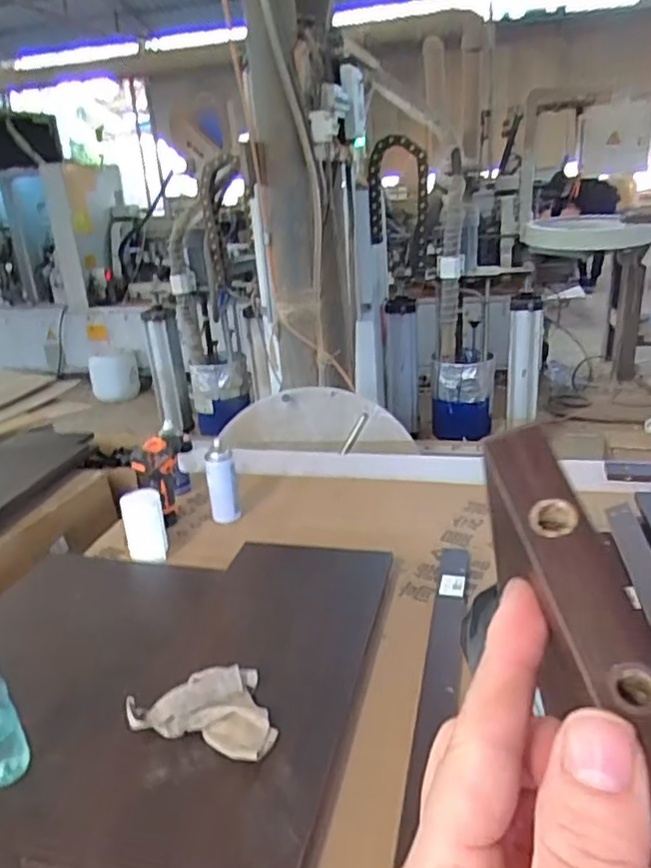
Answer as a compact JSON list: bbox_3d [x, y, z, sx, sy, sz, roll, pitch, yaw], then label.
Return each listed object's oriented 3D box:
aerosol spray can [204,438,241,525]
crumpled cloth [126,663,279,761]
[{"bbox_3d":[-0.234,0.111,1.486,0.066,0.179,0.064,-7,21,-7],"label":"aerosol spray can"},{"bbox_3d":[-0.154,0.358,0.877,0.190,0.036,0.126,1,22,14],"label":"crumpled cloth"}]

